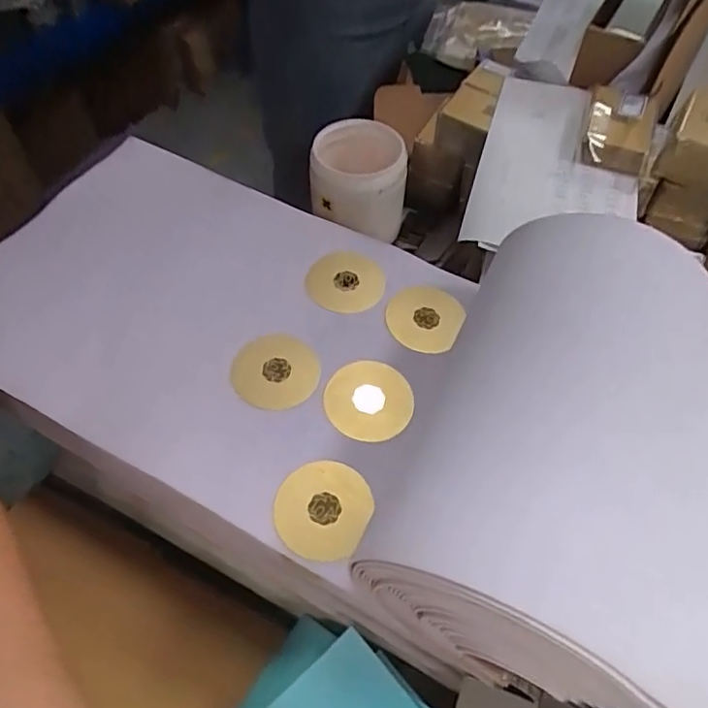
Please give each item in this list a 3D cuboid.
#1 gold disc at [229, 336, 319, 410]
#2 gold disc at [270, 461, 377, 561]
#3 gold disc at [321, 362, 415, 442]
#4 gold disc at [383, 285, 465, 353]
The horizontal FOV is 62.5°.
[{"bbox_3d":[-0.053,0.011,0.405,0.058,0.006,0.058,2,57,-3],"label":"gold disc"},{"bbox_3d":[-0.019,0.093,0.353,0.055,0.006,0.056,2,57,-3],"label":"gold disc"},{"bbox_3d":[0.013,0.029,0.391,0.055,0.007,0.058,2,57,-3],"label":"gold disc"},{"bbox_3d":[0.053,-0.028,0.439,0.056,0.010,0.054,2,57,-3],"label":"gold disc"}]

